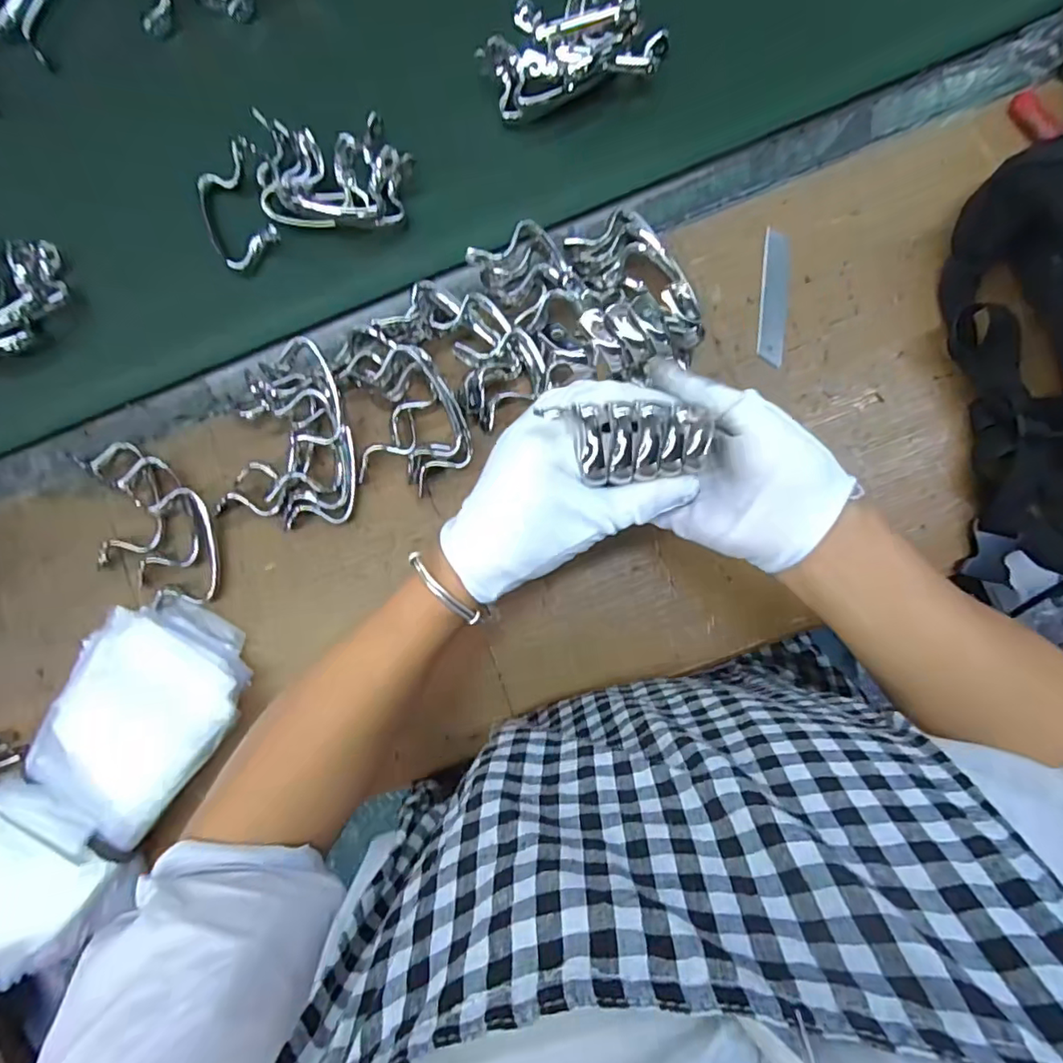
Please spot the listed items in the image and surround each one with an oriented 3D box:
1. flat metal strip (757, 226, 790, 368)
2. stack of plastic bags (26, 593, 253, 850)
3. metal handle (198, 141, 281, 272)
[{"bbox_3d":[0.181,-0.176,0.419,0.021,0.004,0.104,6,85,4],"label":"flat metal strip"},{"bbox_3d":[-0.282,0.128,0.408,0.122,0.036,0.155,31,87,6],"label":"stack of plastic bags"},{"bbox_3d":[-0.235,-0.251,0.445,0.056,0.027,0.089,-27,84,1],"label":"metal handle"}]

